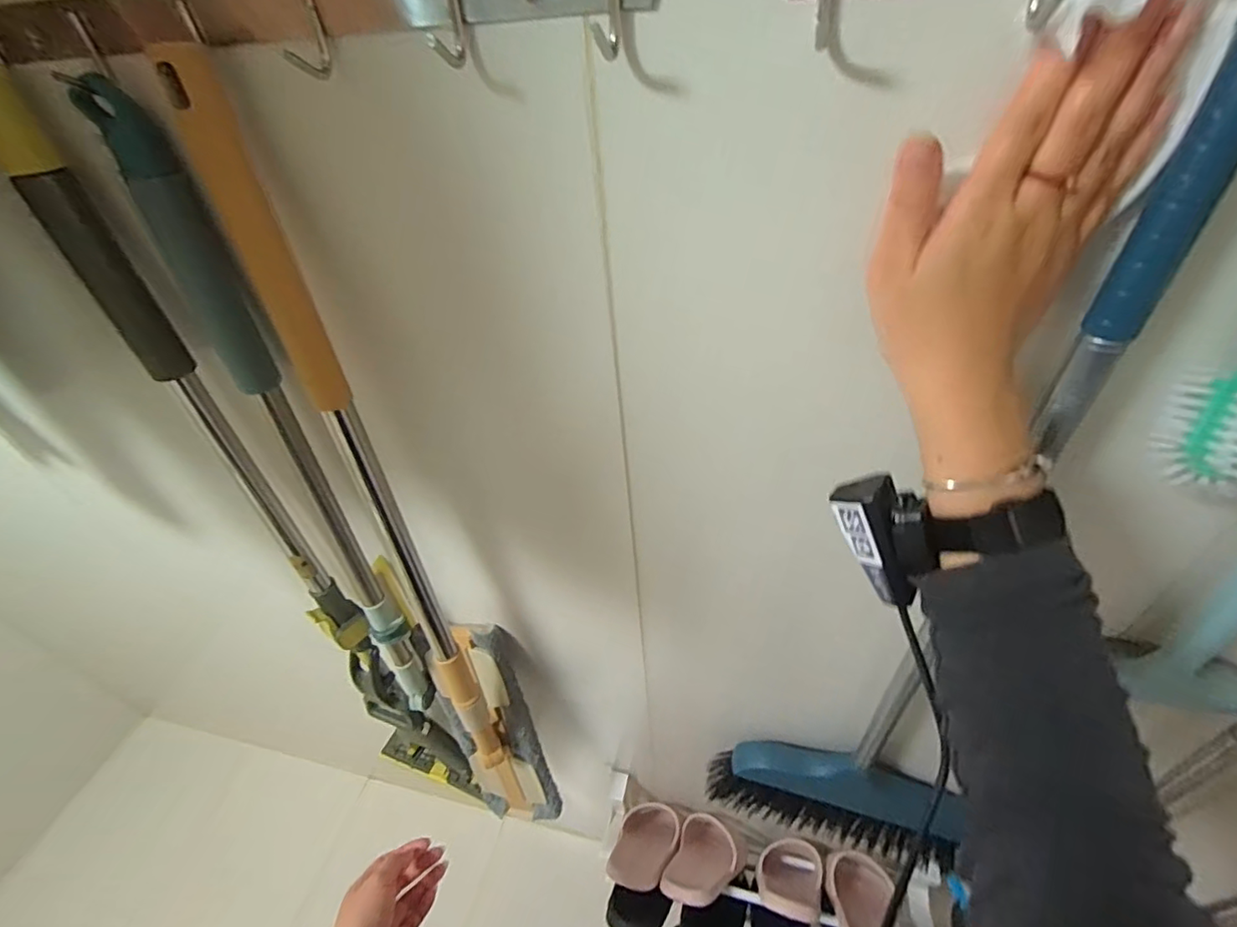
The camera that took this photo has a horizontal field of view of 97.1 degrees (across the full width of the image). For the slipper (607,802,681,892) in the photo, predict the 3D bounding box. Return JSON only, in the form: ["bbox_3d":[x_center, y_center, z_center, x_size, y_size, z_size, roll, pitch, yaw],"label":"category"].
[{"bbox_3d":[0.047,0.621,0.905,0.098,0.216,0.060,10,86,17],"label":"slipper"}]

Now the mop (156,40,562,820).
[{"bbox_3d":[-0.175,0.147,0.550,0.090,0.903,0.135,-25,46,-20],"label":"mop"}]

